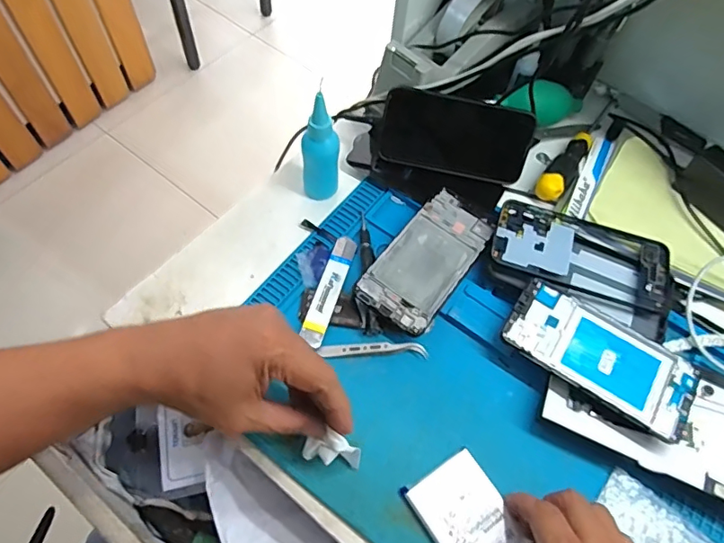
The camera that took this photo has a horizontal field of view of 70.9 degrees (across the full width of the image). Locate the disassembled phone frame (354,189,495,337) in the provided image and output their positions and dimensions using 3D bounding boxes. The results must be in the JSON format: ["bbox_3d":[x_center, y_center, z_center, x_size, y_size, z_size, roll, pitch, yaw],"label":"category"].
[{"bbox_3d":[0.061,-0.011,0.474,0.072,0.015,0.145,33,64,13],"label":"disassembled phone frame"}]

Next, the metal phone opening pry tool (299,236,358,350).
[{"bbox_3d":[-0.029,0.015,0.465,0.021,0.005,0.110,17,62,5],"label":"metal phone opening pry tool"}]

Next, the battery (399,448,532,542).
[{"bbox_3d":[0.081,0.186,0.384,0.061,0.005,0.082,-30,67,-18],"label":"battery"}]

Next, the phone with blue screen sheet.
[{"bbox_3d":[0.198,0.070,0.423,0.152,0.006,0.072,31,63,13],"label":"phone with blue screen sheet"}]

